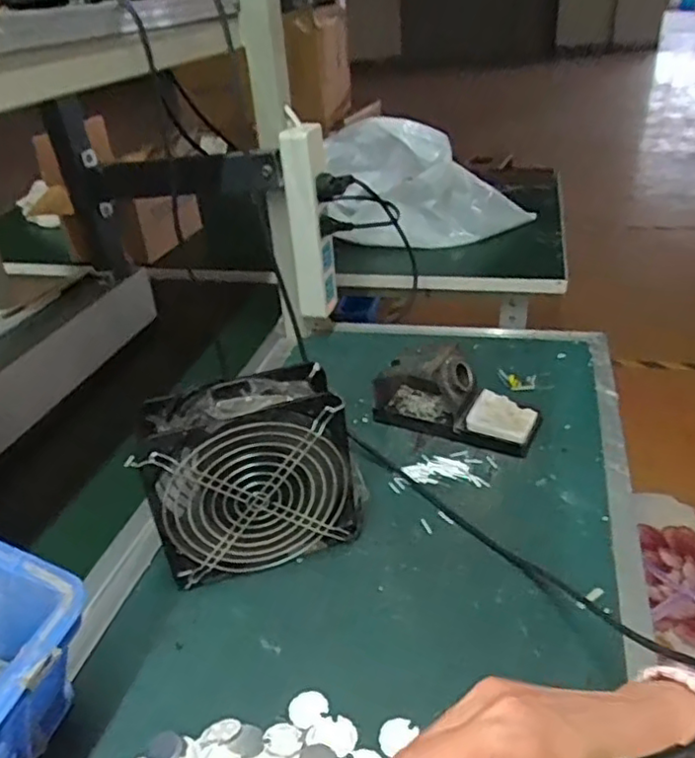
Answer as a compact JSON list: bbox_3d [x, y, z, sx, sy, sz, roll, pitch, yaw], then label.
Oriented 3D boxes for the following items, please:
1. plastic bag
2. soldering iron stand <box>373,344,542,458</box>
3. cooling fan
[{"bbox_3d":[0.134,-0.322,1.049,0.332,0.206,0.147,3,32,12],"label":"plastic bag"},{"bbox_3d":[0.106,0.012,0.633,0.164,0.071,0.071,12,35,25],"label":"soldering iron stand"},{"bbox_3d":[-0.070,0.075,0.494,0.155,0.148,0.065,-10,32,-10],"label":"cooling fan"}]

